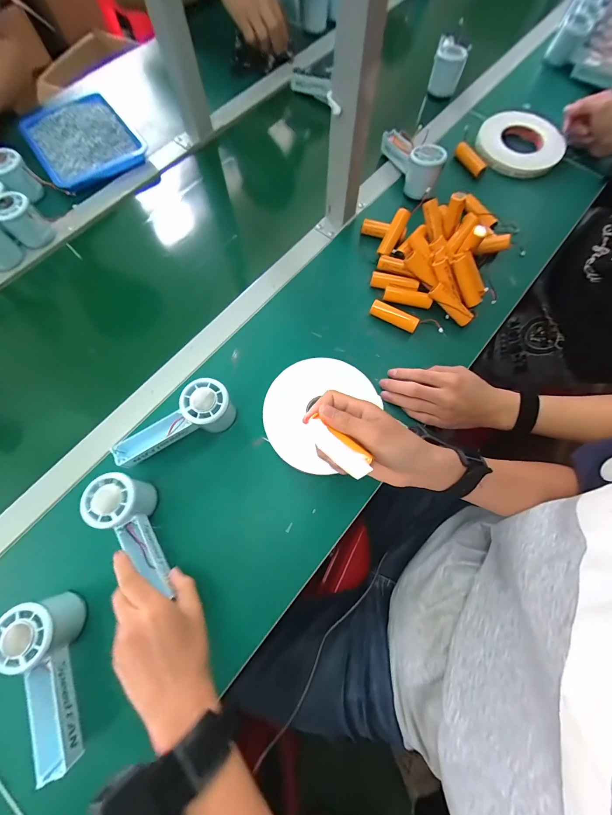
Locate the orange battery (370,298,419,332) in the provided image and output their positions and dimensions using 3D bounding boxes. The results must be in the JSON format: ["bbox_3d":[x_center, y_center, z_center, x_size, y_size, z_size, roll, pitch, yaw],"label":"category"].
[{"bbox_3d":[0.131,-0.134,0.460,0.071,0.024,0.019,28,74,9],"label":"orange battery"}]

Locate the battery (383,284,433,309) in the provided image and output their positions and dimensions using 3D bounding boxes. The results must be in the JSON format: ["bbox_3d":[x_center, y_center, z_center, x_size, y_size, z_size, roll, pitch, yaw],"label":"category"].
[{"bbox_3d":[0.154,-0.168,0.465,0.070,0.019,0.017,16,73,5],"label":"battery"}]

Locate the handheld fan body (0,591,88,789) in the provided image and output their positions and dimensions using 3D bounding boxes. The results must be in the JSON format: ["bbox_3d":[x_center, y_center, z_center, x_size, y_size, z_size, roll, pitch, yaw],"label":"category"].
[{"bbox_3d":[-0.262,0.274,0.307,0.051,0.066,0.148,-17,73,-6],"label":"handheld fan body"}]

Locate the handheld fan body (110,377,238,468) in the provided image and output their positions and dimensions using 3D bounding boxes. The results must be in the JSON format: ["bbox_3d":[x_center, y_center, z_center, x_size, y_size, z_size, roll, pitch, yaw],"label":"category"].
[{"bbox_3d":[-0.160,0.027,0.382,0.148,0.053,0.053,-37,76,-11],"label":"handheld fan body"}]

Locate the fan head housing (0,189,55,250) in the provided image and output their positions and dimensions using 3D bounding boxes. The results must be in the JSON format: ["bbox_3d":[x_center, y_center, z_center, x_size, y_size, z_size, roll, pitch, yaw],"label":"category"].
[{"bbox_3d":[-0.453,-0.301,0.495,0.053,0.065,0.056,0,72,0],"label":"fan head housing"}]

